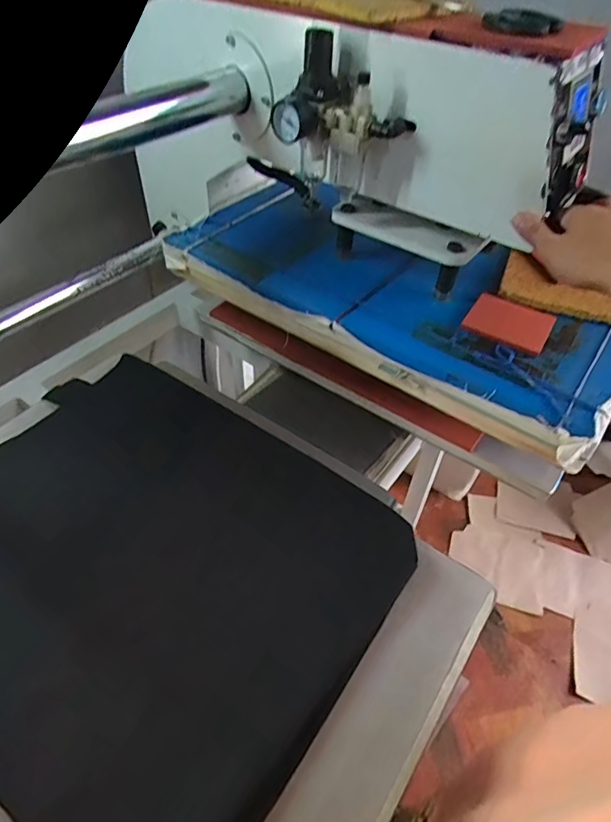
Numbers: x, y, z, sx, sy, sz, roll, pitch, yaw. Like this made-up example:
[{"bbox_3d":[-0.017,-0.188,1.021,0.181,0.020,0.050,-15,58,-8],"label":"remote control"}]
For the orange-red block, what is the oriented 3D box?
[{"bbox_3d":[0.251,-0.110,0.615,0.097,0.055,0.018,27,51,22],"label":"orange-red block"}]

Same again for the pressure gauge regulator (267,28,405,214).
[{"bbox_3d":[0.038,-0.313,0.498,0.119,0.091,0.087,31,53,25],"label":"pressure gauge regulator"}]

